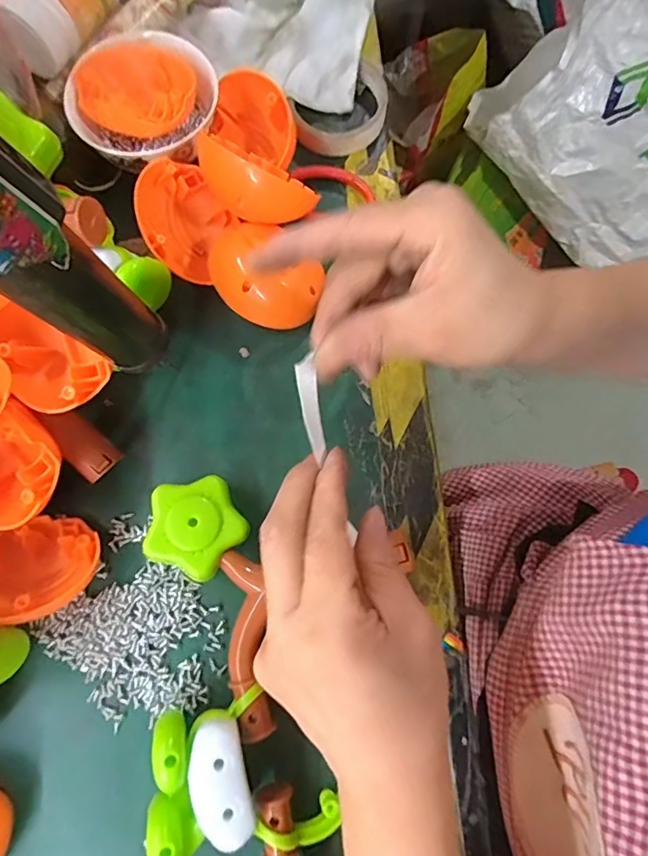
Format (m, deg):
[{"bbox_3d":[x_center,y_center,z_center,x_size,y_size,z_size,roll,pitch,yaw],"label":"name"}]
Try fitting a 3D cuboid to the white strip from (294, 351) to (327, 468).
[{"bbox_3d":[-0.005,-0.007,0.213,0.008,0.005,0.047,-11,118,-1],"label":"white strip"}]

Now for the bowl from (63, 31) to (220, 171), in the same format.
[{"bbox_3d":[-0.129,-0.242,0.383,0.095,0.044,0.100,0,78,1],"label":"bowl"}]

